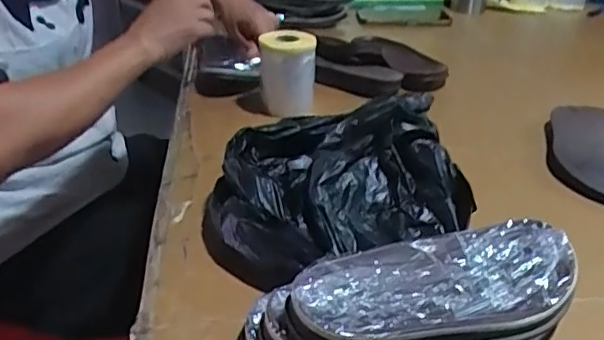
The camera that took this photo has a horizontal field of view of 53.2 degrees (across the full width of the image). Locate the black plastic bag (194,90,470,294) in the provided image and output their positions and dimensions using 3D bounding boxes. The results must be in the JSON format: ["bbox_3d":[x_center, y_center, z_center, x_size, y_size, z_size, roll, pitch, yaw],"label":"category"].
[{"bbox_3d":[0.030,0.011,0.497,0.216,0.085,0.167,-10,32,-24],"label":"black plastic bag"}]

